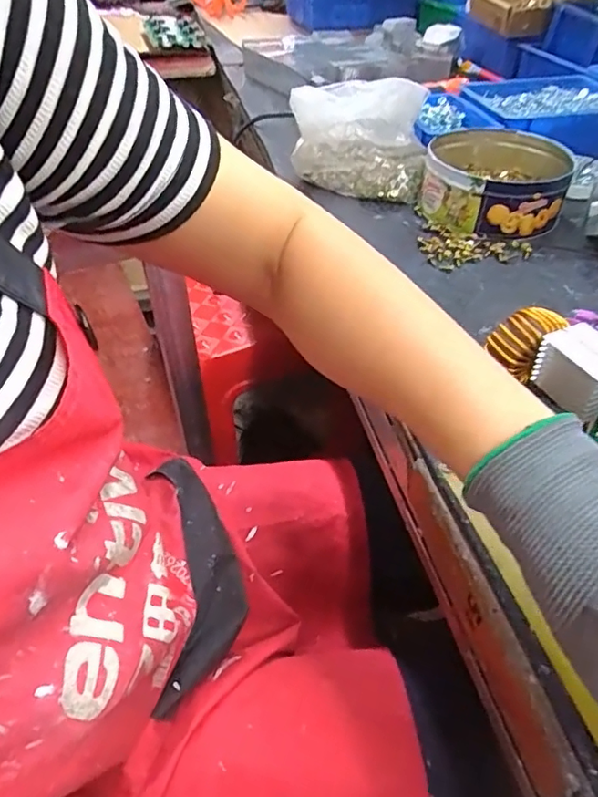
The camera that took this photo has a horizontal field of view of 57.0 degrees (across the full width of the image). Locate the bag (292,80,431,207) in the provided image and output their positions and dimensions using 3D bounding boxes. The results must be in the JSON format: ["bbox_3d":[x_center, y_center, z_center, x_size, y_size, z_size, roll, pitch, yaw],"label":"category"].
[{"bbox_3d":[0.065,-0.282,0.602,0.142,0.110,0.067,3,45,3],"label":"bag"}]

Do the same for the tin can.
[{"bbox_3d":[0.202,-0.225,0.578,0.140,0.059,0.148,0,45,0],"label":"tin can"}]

